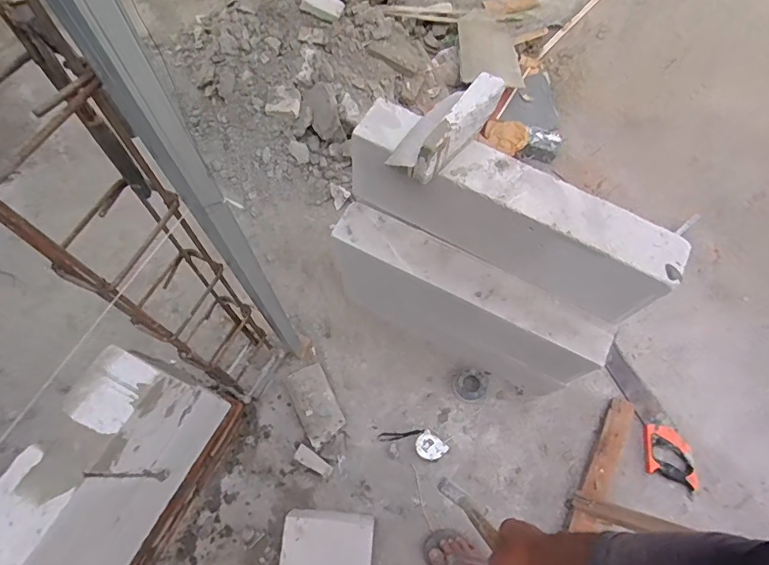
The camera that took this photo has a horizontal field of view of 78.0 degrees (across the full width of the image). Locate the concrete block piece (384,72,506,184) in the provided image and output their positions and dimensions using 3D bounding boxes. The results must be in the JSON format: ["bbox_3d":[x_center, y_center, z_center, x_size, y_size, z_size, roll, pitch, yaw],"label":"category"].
[{"bbox_3d":[0.098,-0.271,0.798,0.101,0.101,0.197,41,72,13],"label":"concrete block piece"}]

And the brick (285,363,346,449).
[{"bbox_3d":[-0.176,0.316,1.233,0.102,0.046,0.188,-25,72,-12],"label":"brick"}]

